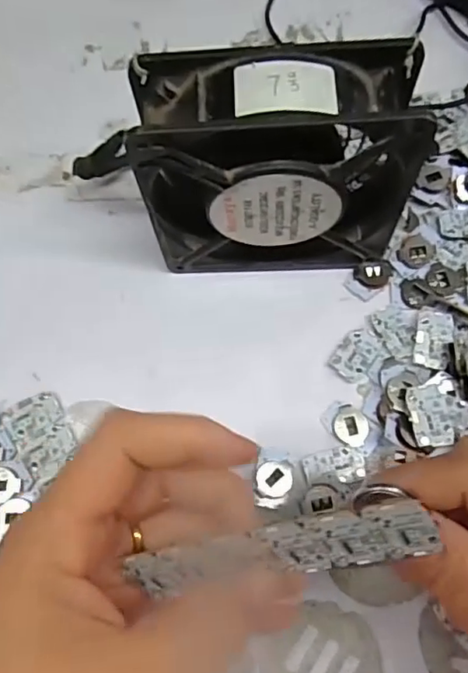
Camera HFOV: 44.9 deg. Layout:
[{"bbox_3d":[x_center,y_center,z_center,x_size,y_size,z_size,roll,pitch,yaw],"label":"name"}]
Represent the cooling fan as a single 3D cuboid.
[{"bbox_3d":[0.016,-0.075,0.271,0.128,0.120,0.047,1,70,1],"label":"cooling fan"}]

